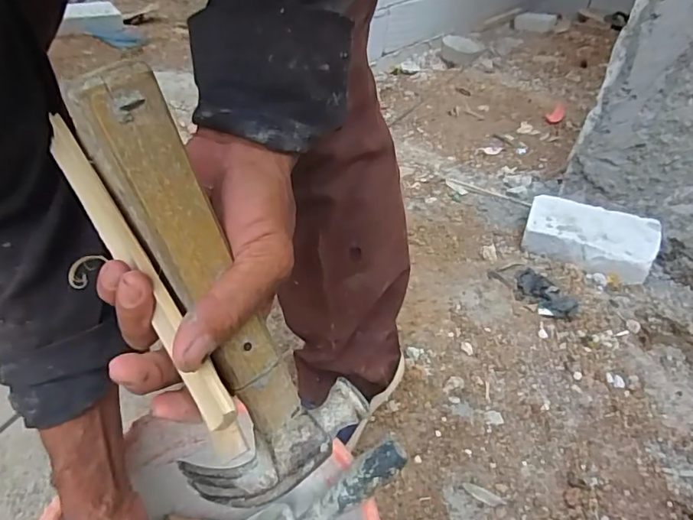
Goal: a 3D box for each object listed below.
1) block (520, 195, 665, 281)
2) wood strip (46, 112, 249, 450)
[{"bbox_3d":[0.565,-0.050,1.183,0.283,0.074,0.197,18,38,19],"label":"block"},{"bbox_3d":[-0.113,0.008,0.277,0.011,0.030,0.223,-24,66,-33],"label":"wood strip"}]

